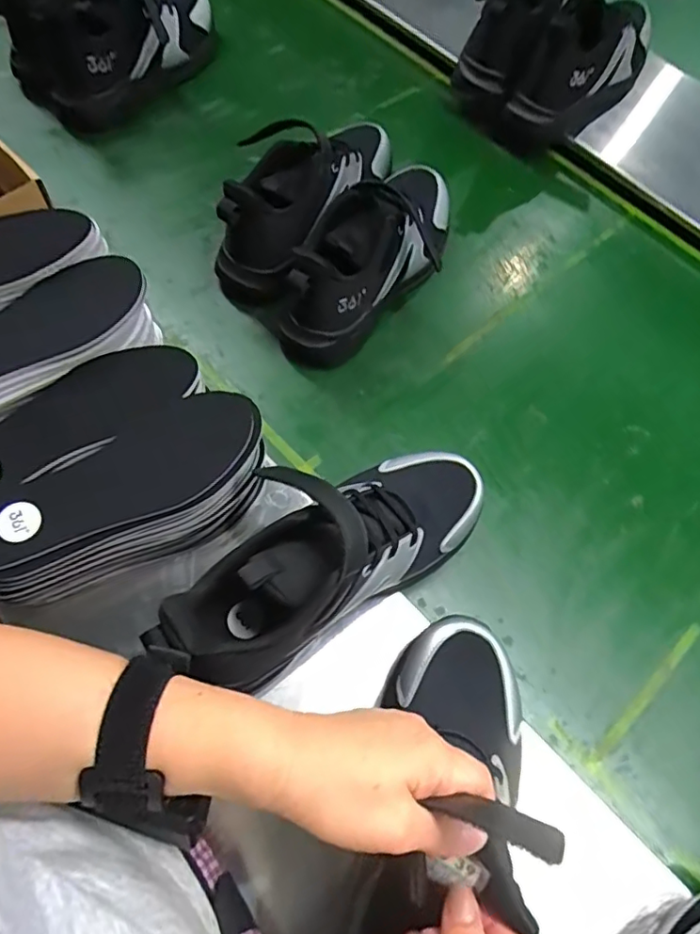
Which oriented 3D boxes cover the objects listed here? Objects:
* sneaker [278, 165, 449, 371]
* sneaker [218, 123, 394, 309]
[{"bbox_3d":[0.027,-0.224,0.557,0.086,0.124,0.254,32,68,12],"label":"sneaker"},{"bbox_3d":[-0.045,-0.307,0.597,0.098,0.111,0.275,28,67,10],"label":"sneaker"}]

